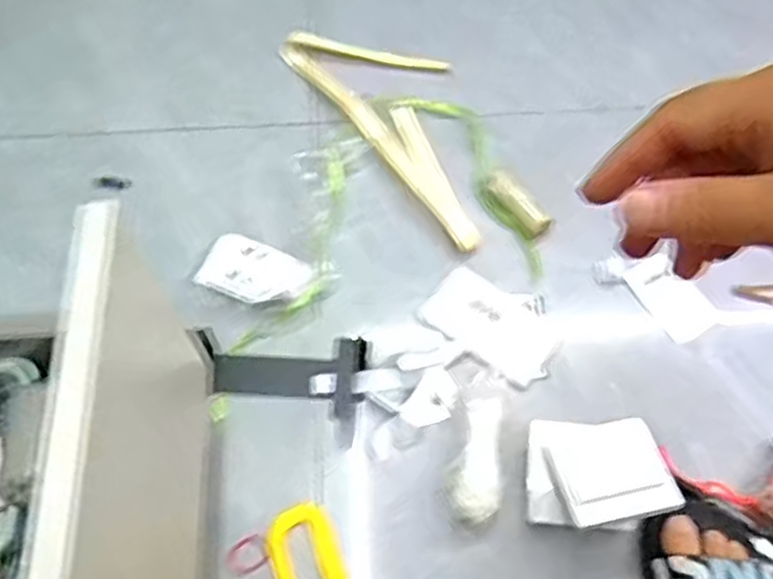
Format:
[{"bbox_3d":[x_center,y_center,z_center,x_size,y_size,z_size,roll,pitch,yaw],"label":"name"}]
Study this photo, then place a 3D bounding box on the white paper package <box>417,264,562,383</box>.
[{"bbox_3d":[0.109,0.030,0.763,0.132,0.016,0.085,36,67,17],"label":"white paper package"}]

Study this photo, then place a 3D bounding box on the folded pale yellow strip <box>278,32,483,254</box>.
[{"bbox_3d":[0.033,-0.206,0.891,0.150,0.036,0.372,-32,67,-17],"label":"folded pale yellow strip"}]

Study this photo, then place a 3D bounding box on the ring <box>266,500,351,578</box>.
[{"bbox_3d":[-0.067,0.241,0.659,0.060,0.008,0.103,-20,64,-11],"label":"ring"}]

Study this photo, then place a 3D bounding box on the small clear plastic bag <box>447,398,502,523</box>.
[{"bbox_3d":[0.083,0.153,0.683,0.046,0.040,0.118,9,62,4],"label":"small clear plastic bag"}]

